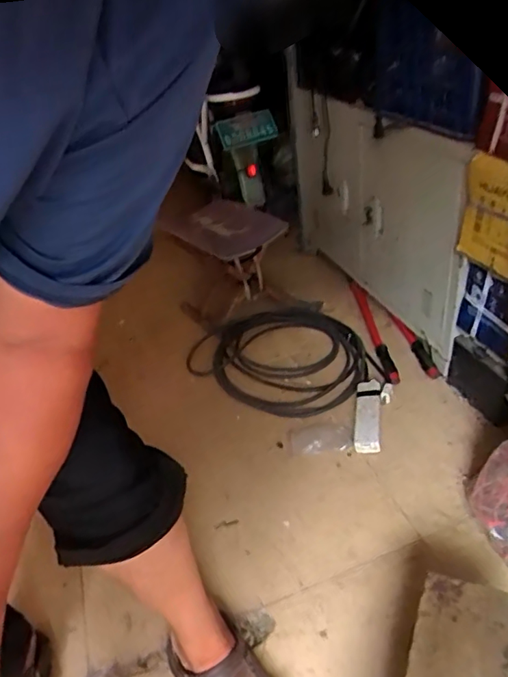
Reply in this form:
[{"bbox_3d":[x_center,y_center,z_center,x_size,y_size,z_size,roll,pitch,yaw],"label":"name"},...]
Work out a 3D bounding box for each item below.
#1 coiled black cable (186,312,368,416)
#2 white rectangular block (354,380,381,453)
[{"bbox_3d":[0.086,0.031,1.371,0.399,0.035,0.476,-31,44,-29],"label":"coiled black cable"},{"bbox_3d":[0.255,0.168,1.145,0.053,0.029,0.194,3,38,12],"label":"white rectangular block"}]

